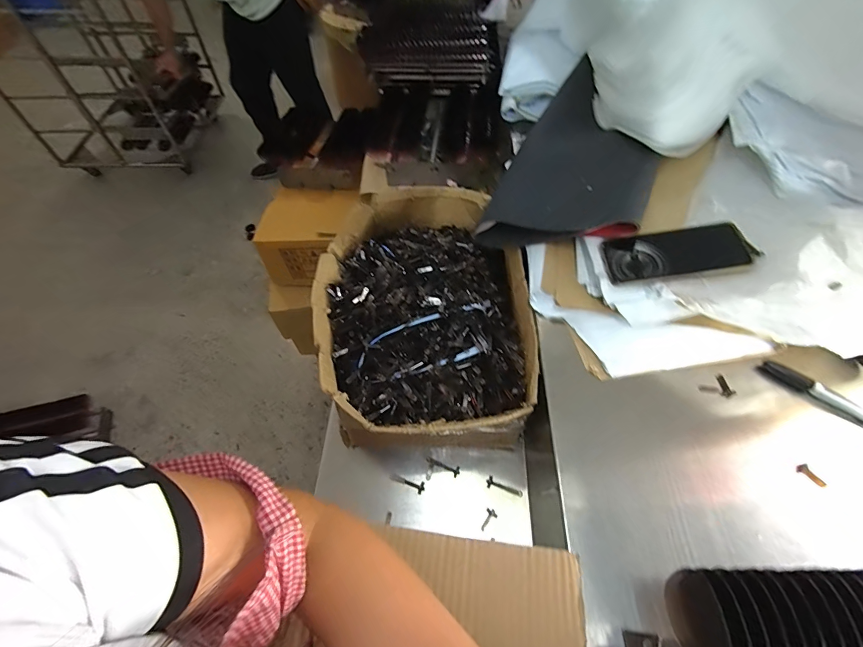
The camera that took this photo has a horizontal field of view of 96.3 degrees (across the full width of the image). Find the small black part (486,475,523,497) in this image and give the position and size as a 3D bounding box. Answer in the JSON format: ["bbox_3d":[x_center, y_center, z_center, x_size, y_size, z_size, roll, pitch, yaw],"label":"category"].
[{"bbox_3d":[0.103,0.229,0.544,0.052,0.004,0.017,14,57,8],"label":"small black part"}]

